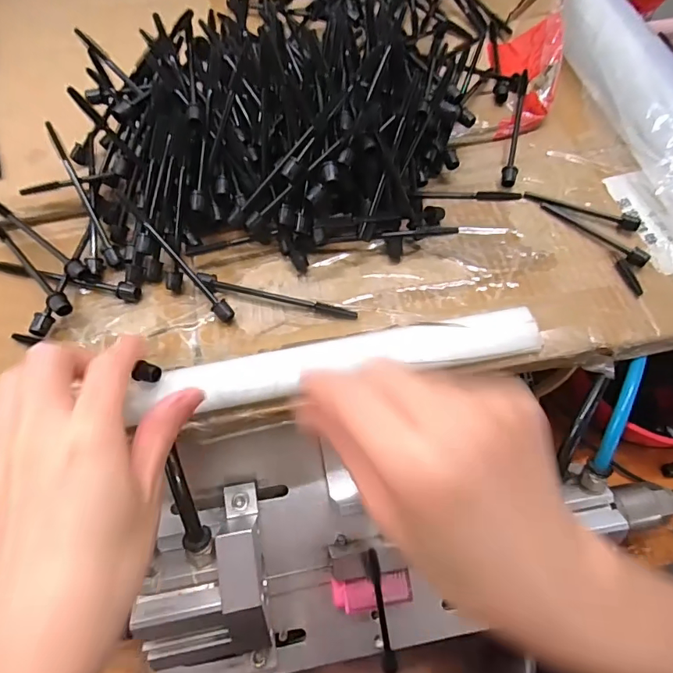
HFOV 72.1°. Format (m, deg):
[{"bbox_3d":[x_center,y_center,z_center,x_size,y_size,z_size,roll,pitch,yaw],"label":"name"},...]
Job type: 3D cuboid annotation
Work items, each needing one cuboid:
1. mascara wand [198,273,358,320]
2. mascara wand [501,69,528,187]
[{"bbox_3d":[-0.035,-0.025,0.279,0.097,0.008,0.010,11,58,5],"label":"mascara wand"},{"bbox_3d":[0.131,-0.151,0.338,0.010,0.011,0.098,12,73,6],"label":"mascara wand"}]

